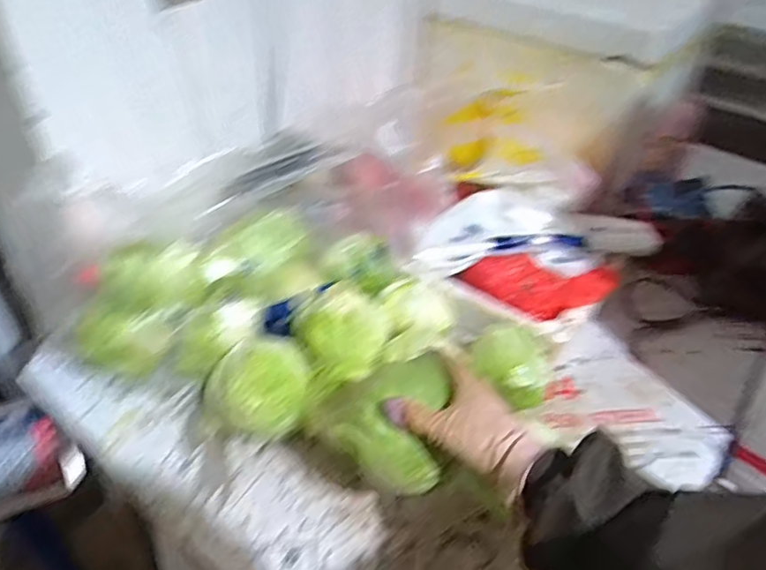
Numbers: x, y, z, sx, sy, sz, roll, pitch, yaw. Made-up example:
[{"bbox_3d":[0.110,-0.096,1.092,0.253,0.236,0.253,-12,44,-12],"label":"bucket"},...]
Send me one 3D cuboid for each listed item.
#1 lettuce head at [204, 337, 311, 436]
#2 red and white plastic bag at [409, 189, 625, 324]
[{"bbox_3d":[-0.138,0.113,0.669,0.112,0.092,0.097,27,44,25],"label":"lettuce head"},{"bbox_3d":[0.190,-0.044,0.840,0.263,0.075,0.177,25,43,23],"label":"red and white plastic bag"}]

